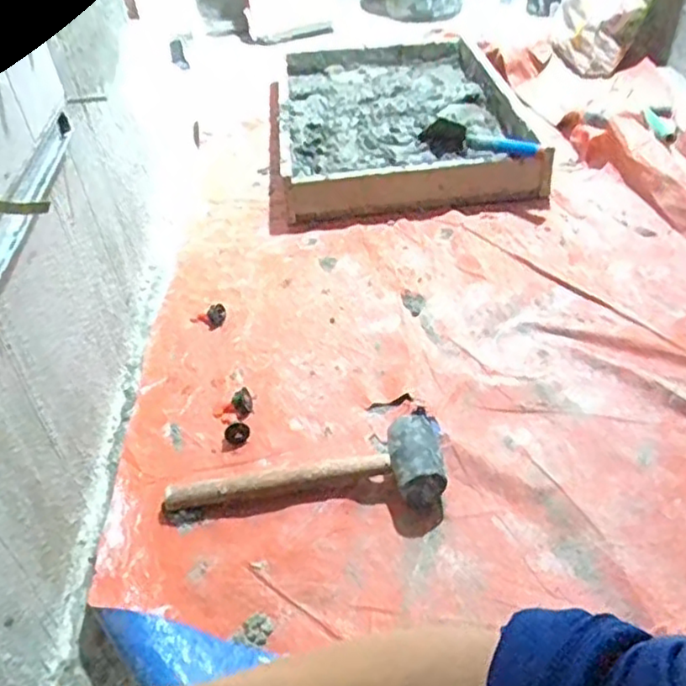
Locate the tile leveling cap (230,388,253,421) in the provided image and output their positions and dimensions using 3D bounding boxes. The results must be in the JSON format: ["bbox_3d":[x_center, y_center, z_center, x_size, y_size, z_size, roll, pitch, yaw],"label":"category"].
[{"bbox_3d":[-0.139,0.082,0.920,0.028,0.027,0.043,-11,42,-8],"label":"tile leveling cap"}]

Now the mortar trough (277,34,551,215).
[{"bbox_3d":[0.110,-0.579,1.584,0.515,0.116,0.884,-4,42,-1],"label":"mortar trough"}]

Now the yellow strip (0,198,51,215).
[{"bbox_3d":[-0.303,-0.127,0.620,0.055,0.014,0.014,-8,34,-46],"label":"yellow strip"}]

